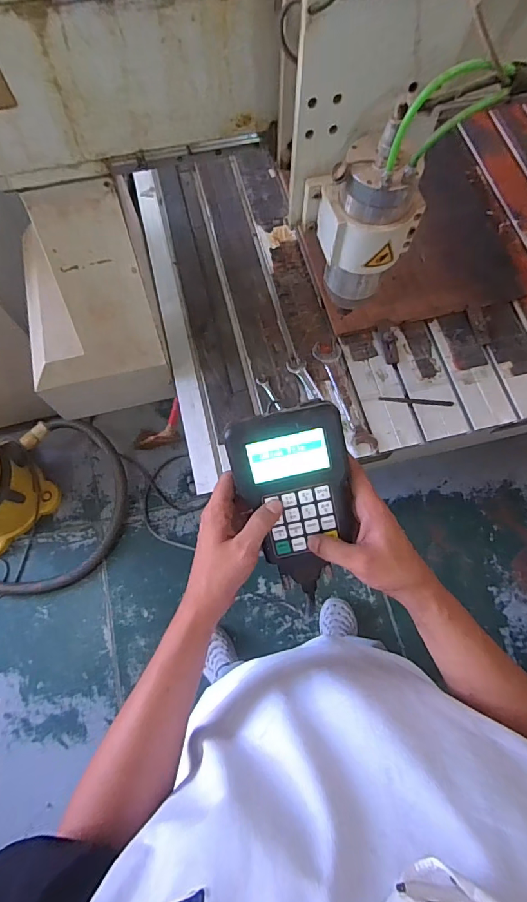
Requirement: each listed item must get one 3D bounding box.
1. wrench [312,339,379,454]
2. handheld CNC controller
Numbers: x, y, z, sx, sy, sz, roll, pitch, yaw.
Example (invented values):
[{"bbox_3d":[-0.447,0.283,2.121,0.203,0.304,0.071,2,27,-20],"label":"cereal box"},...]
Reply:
[{"bbox_3d":[0.162,-0.112,0.864,0.056,0.008,0.252,-15,73,-4],"label":"wrench"},{"bbox_3d":[0.031,0.040,0.415,0.103,0.023,0.161,-11,104,3],"label":"handheld CNC controller"}]

